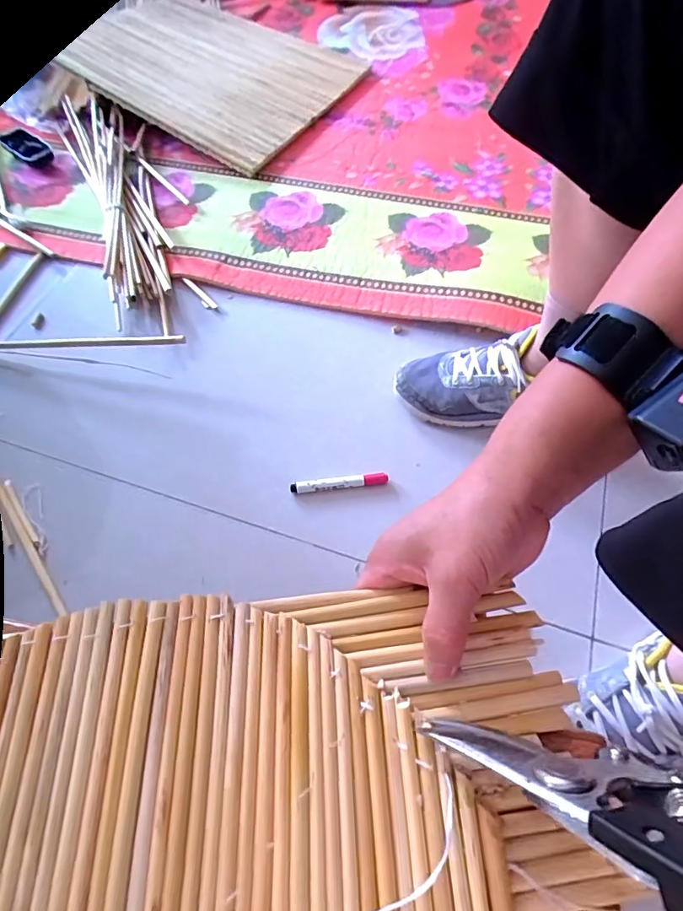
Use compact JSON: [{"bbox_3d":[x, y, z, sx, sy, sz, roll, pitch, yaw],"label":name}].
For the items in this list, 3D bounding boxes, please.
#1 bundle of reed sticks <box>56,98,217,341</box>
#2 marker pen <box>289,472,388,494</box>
[{"bbox_3d":[-0.349,-0.427,0.808,0.154,0.056,0.575,-21,63,-11],"label":"bundle of reed sticks"},{"bbox_3d":[-0.003,0.031,0.567,0.112,0.017,0.018,-6,62,-2],"label":"marker pen"}]

